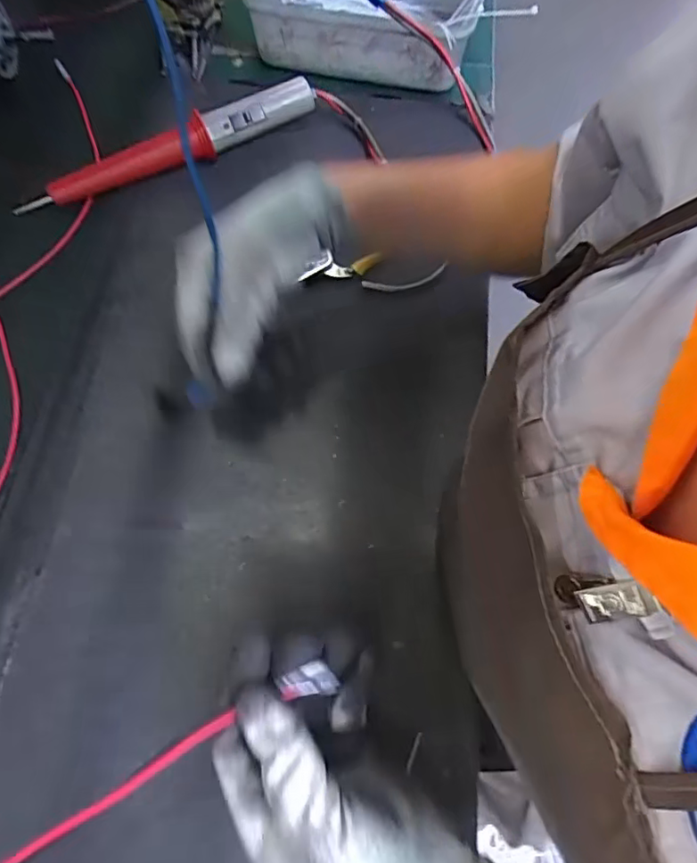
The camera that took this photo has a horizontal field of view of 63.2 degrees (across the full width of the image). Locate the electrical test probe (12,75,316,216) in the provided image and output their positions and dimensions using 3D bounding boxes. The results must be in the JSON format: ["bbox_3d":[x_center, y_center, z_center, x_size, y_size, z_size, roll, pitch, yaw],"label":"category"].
[{"bbox_3d":[-0.161,-0.266,0.523,0.288,0.038,0.031,-26,70,-11],"label":"electrical test probe"}]

